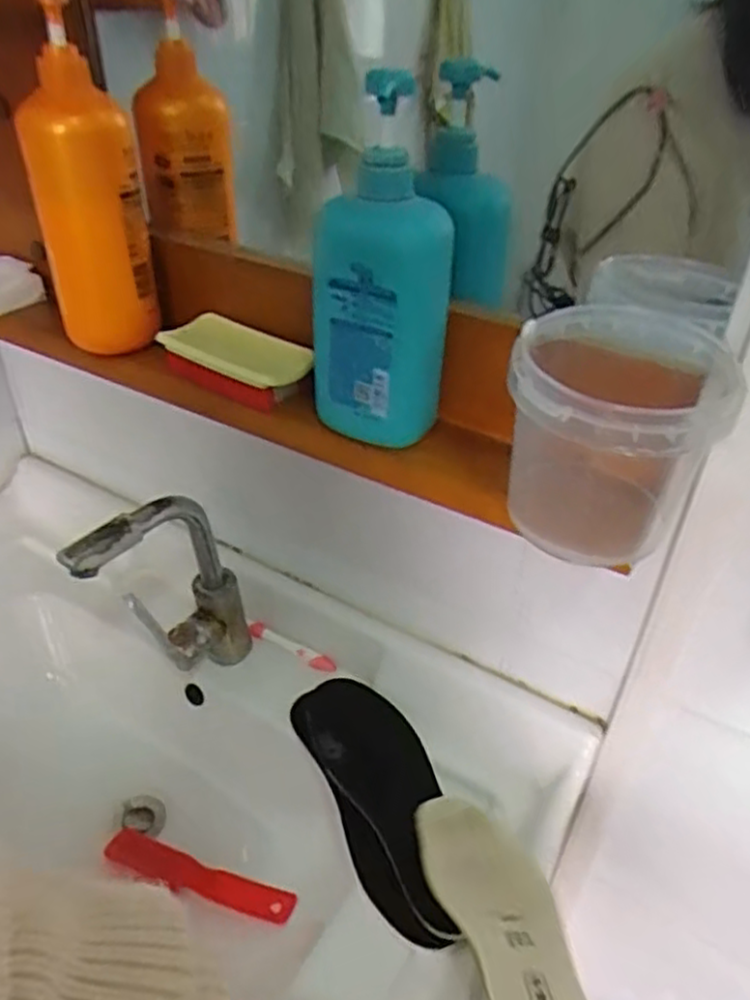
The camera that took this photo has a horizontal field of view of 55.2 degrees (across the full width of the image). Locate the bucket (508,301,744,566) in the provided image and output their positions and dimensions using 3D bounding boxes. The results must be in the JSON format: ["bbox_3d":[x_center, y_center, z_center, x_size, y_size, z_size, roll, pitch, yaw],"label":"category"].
[{"bbox_3d":[0.141,-0.034,0.453,0.117,0.129,0.144,14,37,15],"label":"bucket"}]

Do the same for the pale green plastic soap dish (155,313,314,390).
[{"bbox_3d":[-0.118,-0.127,0.616,0.146,0.024,0.058,23,40,25],"label":"pale green plastic soap dish"}]

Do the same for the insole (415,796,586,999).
[{"bbox_3d":[0.100,0.321,0.533,0.086,0.015,0.273,-6,19,-11],"label":"insole"}]

